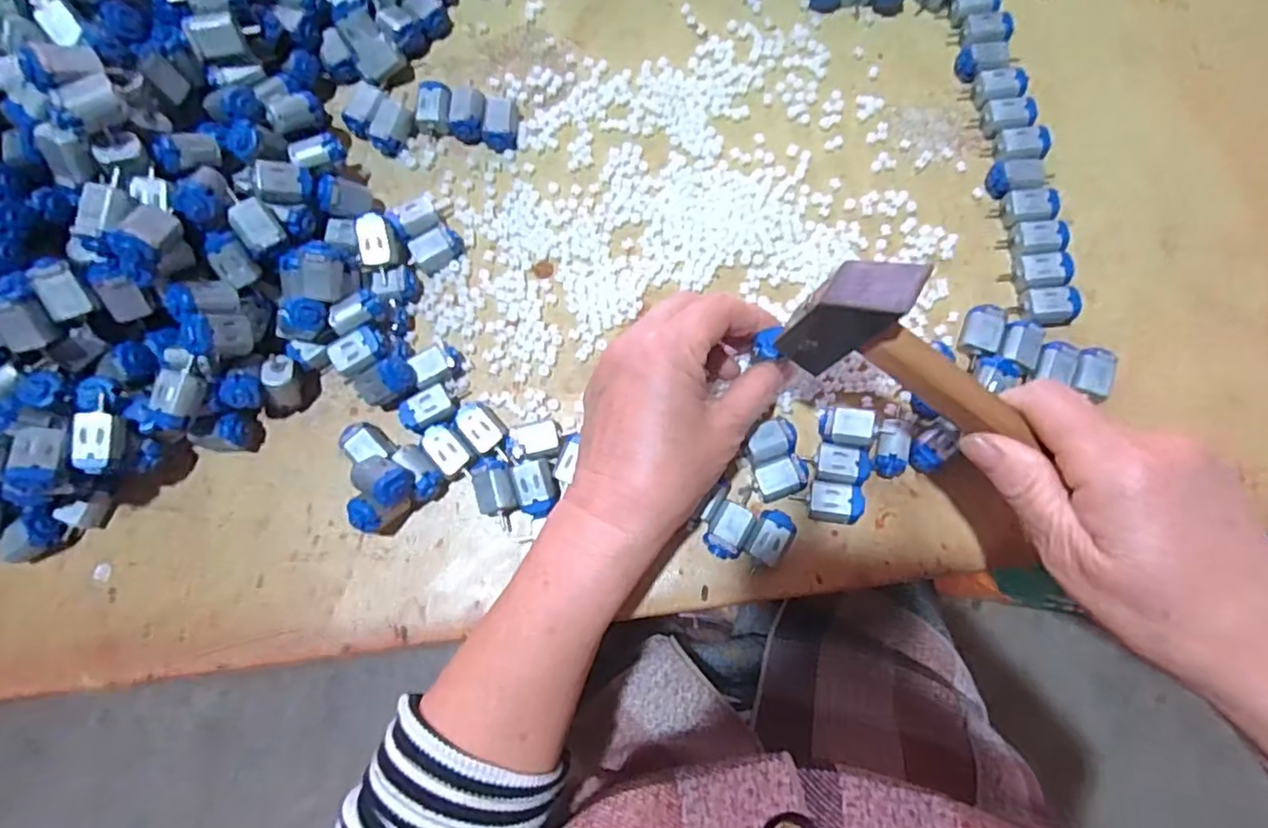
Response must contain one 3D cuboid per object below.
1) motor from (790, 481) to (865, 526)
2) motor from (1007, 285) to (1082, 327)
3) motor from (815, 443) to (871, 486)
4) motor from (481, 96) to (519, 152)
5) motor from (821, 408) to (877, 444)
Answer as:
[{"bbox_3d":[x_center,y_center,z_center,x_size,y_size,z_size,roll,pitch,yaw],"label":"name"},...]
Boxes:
[{"bbox_3d":[0.099,0.045,0.330,0.034,0.015,0.020,8,78,1],"label":"motor"},{"bbox_3d":[0.224,-0.057,0.352,0.030,0.016,0.022,1,78,0],"label":"motor"},{"bbox_3d":[0.107,0.028,0.336,0.025,0.016,0.019,15,78,3],"label":"motor"},{"bbox_3d":[-0.078,-0.170,0.376,0.019,0.015,0.030,2,78,0],"label":"motor"},{"bbox_3d":[0.110,0.007,0.337,0.025,0.020,0.018,7,78,1],"label":"motor"}]

